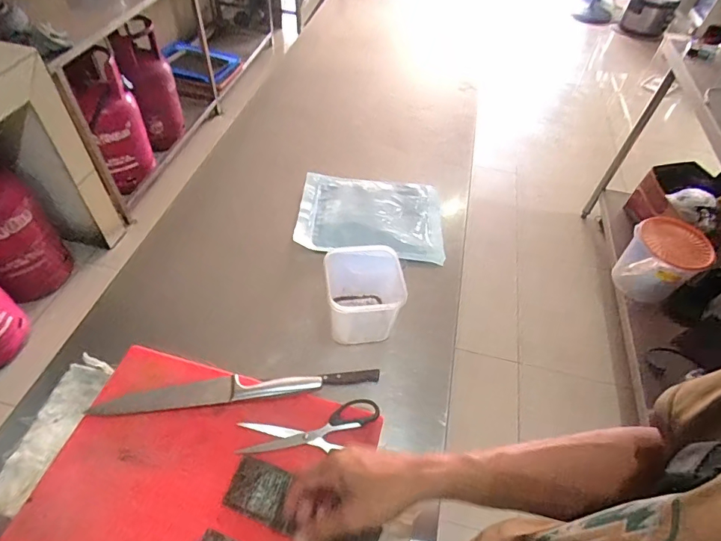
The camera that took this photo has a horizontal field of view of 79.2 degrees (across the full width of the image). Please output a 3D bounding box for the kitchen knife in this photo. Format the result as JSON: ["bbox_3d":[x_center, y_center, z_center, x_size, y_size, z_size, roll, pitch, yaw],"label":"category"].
[{"bbox_3d":[-0.168,0.169,0.626,0.391,0.029,0.044,-3,51,-9],"label":"kitchen knife"}]

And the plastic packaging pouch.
[{"bbox_3d":[0.024,-0.117,0.895,0.292,0.028,0.215,6,46,-8],"label":"plastic packaging pouch"}]

